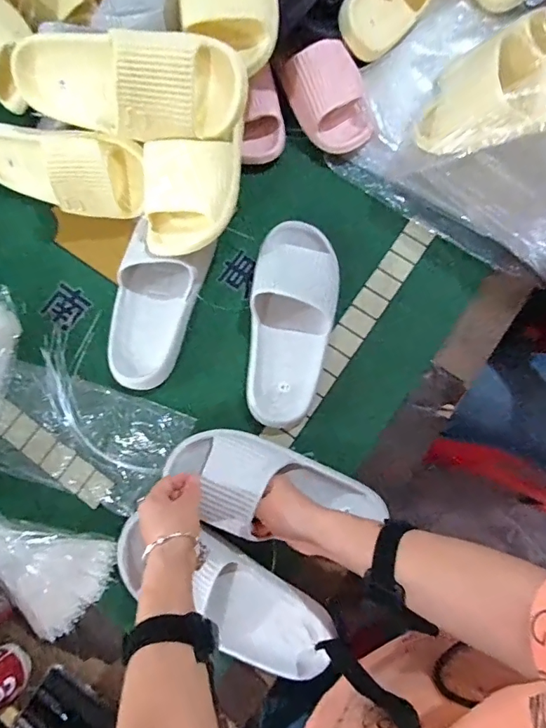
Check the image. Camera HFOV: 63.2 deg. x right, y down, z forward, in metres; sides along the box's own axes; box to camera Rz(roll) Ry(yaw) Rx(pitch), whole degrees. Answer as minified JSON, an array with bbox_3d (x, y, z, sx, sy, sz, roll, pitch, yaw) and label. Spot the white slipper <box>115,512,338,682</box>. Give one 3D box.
[{"bbox_3d":[-0.057,0.249,0.481,0.259,0.055,0.102,29,80,5],"label":"white slipper"}]

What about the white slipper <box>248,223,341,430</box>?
[{"bbox_3d":[0.025,-0.057,0.550,0.105,0.052,0.263,6,78,2],"label":"white slipper"}]

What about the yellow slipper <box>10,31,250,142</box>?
[{"bbox_3d":[-0.163,-0.306,0.490,0.266,0.105,0.075,9,40,3],"label":"yellow slipper"}]

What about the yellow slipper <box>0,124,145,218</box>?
[{"bbox_3d":[-0.282,-0.244,0.564,0.240,0.100,0.055,14,41,12],"label":"yellow slipper"}]

